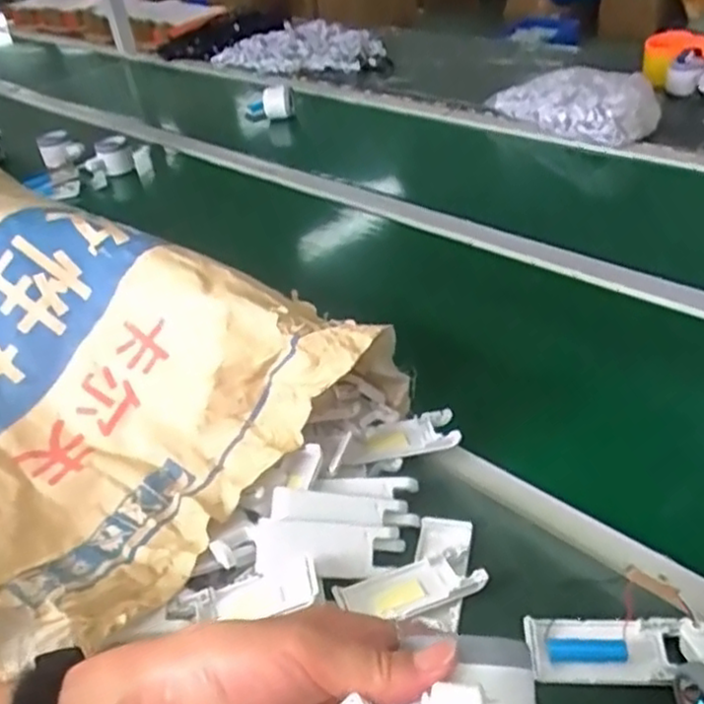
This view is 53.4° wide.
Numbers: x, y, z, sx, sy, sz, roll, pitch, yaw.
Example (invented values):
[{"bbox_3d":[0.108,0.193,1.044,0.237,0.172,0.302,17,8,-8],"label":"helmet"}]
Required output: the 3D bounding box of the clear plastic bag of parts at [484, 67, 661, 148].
[{"bbox_3d":[0.367,-0.412,1.160,0.142,0.075,0.297,-25,40,-21],"label":"clear plastic bag of parts"}]

